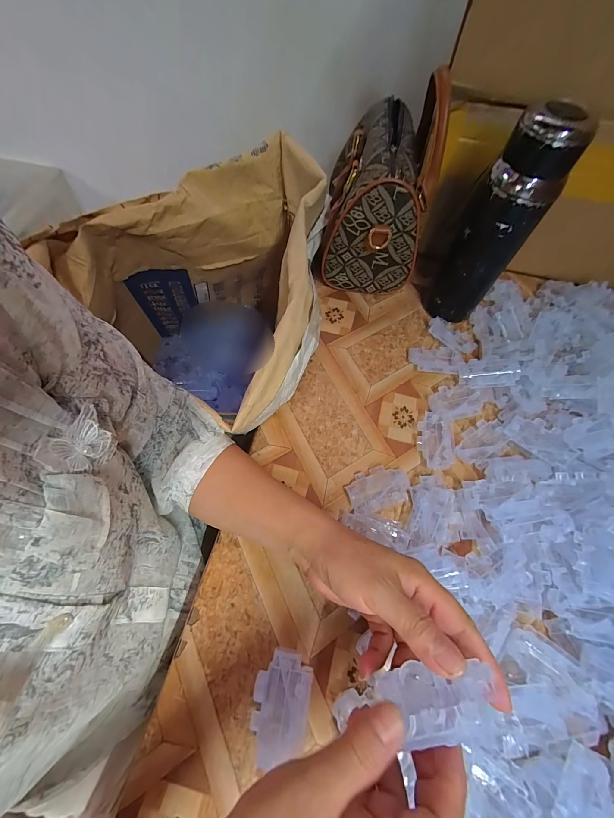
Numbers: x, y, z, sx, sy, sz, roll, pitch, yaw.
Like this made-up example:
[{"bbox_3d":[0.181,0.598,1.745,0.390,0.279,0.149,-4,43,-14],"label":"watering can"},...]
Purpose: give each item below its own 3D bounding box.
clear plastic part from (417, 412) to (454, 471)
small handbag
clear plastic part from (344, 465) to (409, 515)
[{"bbox_3d":[0.153,0.037,0.368,0.043,0.011,0.069,5,63,1],"label":"clear plastic part"},{"bbox_3d":[0.098,-0.305,0.448,0.137,0.180,0.233,12,64,3],"label":"small handbag"},{"bbox_3d":[0.078,0.086,0.343,0.068,0.009,0.044,-16,65,-9],"label":"clear plastic part"}]

